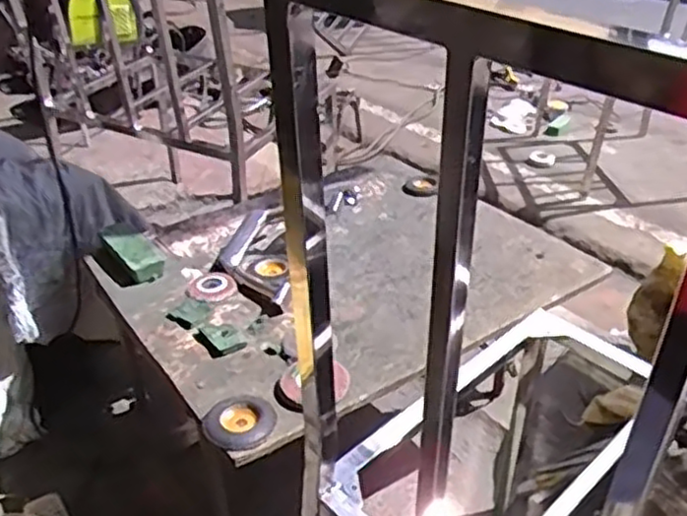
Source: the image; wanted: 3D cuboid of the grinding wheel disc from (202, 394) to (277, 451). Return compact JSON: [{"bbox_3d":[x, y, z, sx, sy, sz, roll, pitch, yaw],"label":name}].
[{"bbox_3d":[-0.140,0.218,0.934,0.092,0.020,0.086,2,32,-1],"label":"grinding wheel disc"}]

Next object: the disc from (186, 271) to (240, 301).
[{"bbox_3d":[-0.231,0.051,1.215,0.092,0.009,0.080,29,41,36],"label":"disc"}]

